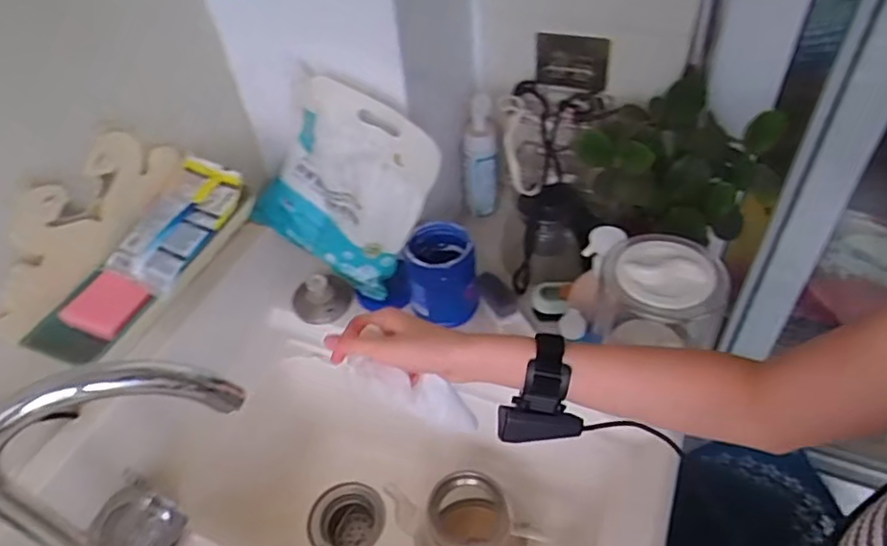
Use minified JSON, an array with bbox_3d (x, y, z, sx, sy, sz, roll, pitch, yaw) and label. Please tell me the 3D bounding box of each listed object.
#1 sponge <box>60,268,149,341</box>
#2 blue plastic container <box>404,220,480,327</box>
[{"bbox_3d":[-0.329,0.032,0.599,0.074,0.014,0.063,20,52,22],"label":"sponge"},{"bbox_3d":[-0.003,-0.003,0.802,0.082,0.103,0.099,-9,47,-3],"label":"blue plastic container"}]

